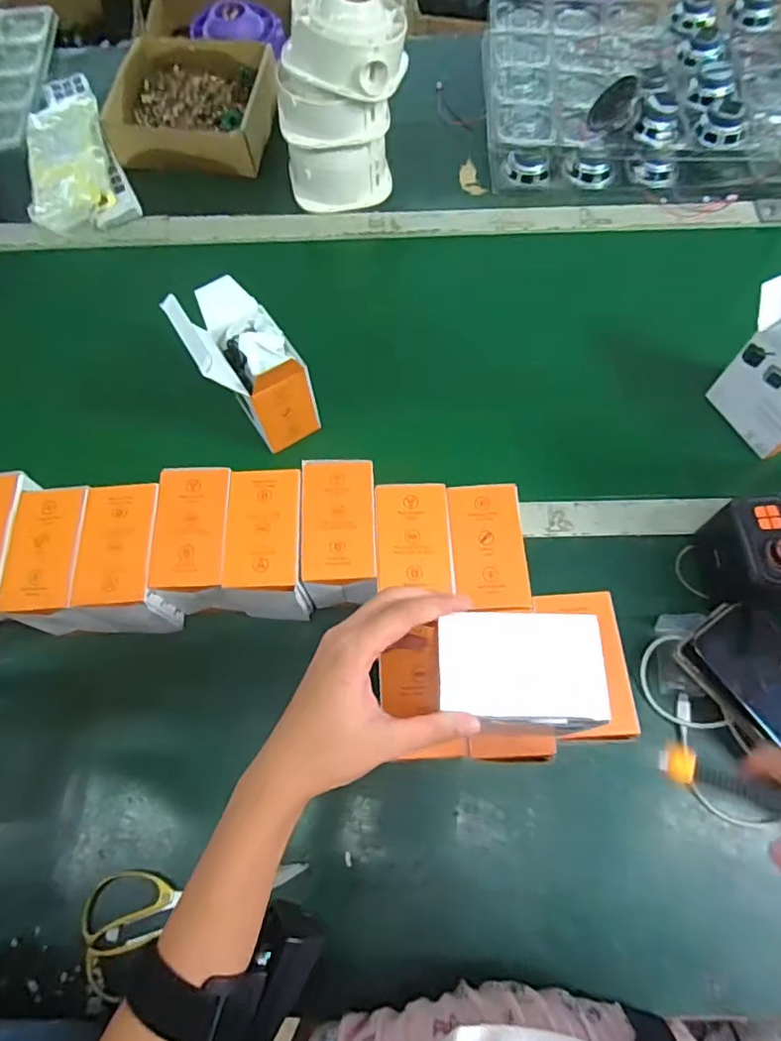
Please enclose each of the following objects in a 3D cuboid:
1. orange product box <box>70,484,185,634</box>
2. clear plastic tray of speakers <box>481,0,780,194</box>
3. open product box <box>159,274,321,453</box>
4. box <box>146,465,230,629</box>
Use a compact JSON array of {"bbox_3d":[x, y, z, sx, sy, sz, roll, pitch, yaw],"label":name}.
[{"bbox_3d":[-0.238,0.035,0.530,0.066,0.084,0.122,-3,69,1],"label":"orange product box"},{"bbox_3d":[0.362,-0.642,0.820,0.437,0.078,0.366,1,70,2],"label":"clear plastic tray of speakers"},{"bbox_3d":[-0.152,-0.166,0.604,0.087,0.173,0.130,-31,72,-9],"label":"open product box"},{"bbox_3d":[-0.175,0.025,0.542,0.068,0.097,0.130,1,69,3],"label":"box"}]

